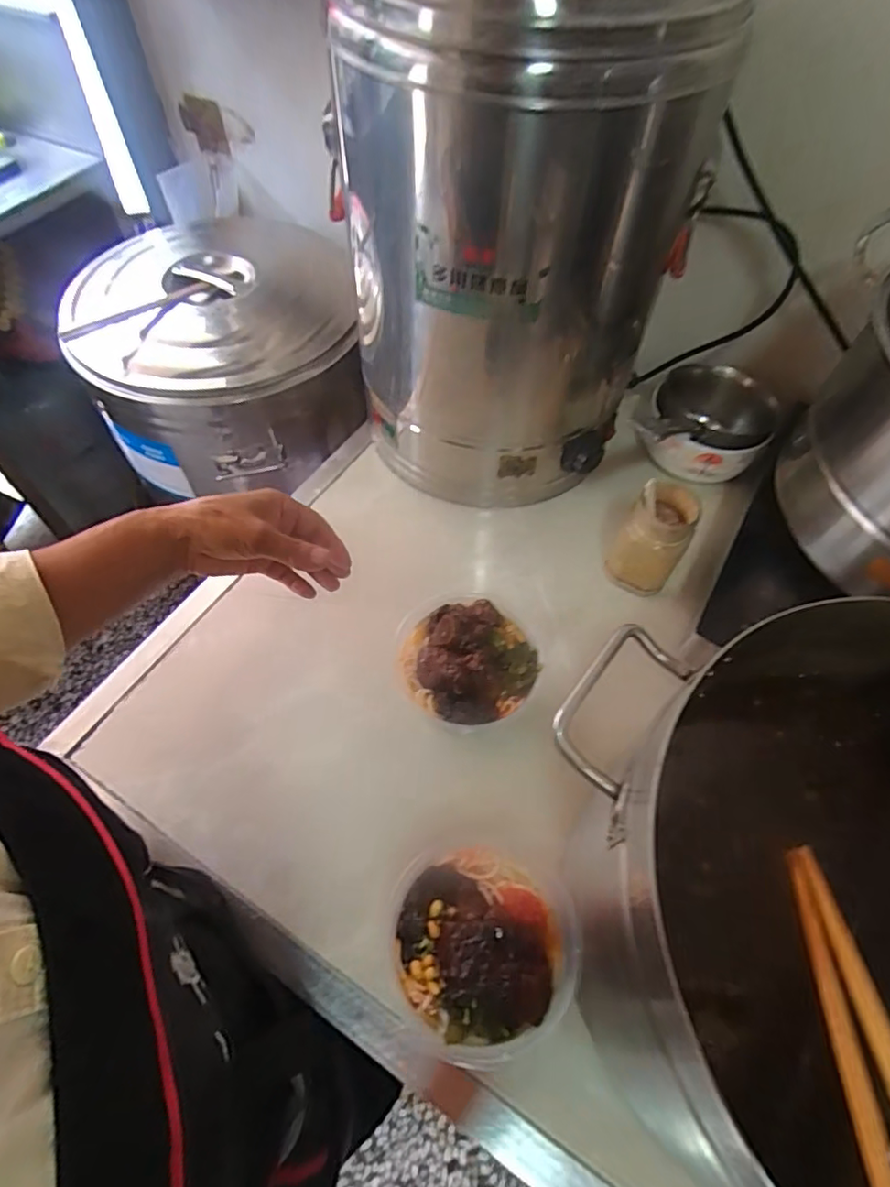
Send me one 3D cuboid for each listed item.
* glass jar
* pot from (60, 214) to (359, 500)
[{"bbox_3d":[0.222,-0.059,0.611,0.065,0.125,0.068,0,58,-1],"label":"glass jar"},{"bbox_3d":[-0.295,-0.346,0.810,0.331,0.203,0.352,0,58,-1],"label":"pot"}]

